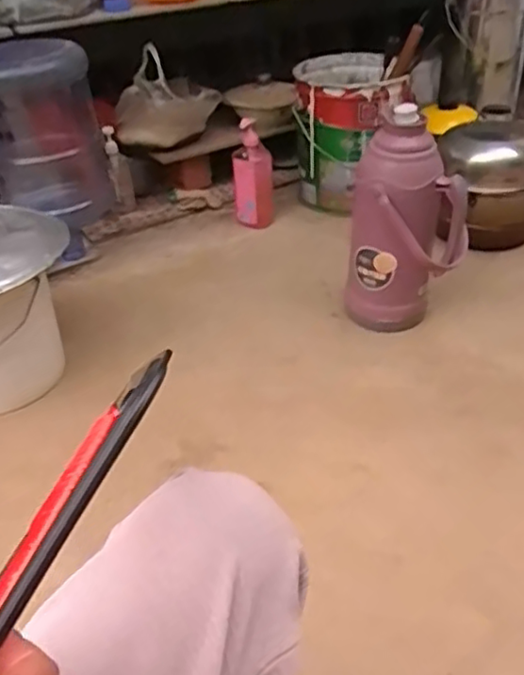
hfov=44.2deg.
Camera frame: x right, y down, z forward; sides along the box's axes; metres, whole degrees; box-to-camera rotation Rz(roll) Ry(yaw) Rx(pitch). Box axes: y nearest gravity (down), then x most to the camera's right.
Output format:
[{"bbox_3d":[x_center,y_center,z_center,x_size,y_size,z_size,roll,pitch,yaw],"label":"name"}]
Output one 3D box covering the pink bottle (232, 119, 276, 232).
[{"bbox_3d":[-0.024,-0.403,1.624,0.098,0.256,0.068,5,37,11],"label":"pink bottle"}]

